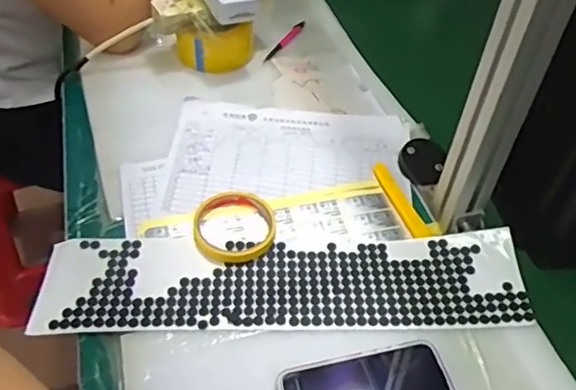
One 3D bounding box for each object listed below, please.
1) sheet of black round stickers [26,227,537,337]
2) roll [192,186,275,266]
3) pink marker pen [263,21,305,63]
[{"bbox_3d":[-0.005,0.088,0.590,0.480,0.012,0.113,0,48,-1],"label":"sheet of black round stickers"},{"bbox_3d":[-0.058,0.033,0.628,0.089,0.013,0.099,-13,48,-17],"label":"roll"},{"bbox_3d":[-0.002,-0.237,0.897,0.014,0.012,0.131,22,48,16],"label":"pink marker pen"}]

